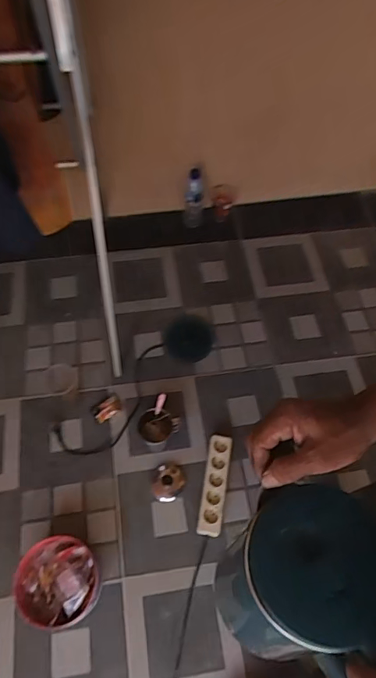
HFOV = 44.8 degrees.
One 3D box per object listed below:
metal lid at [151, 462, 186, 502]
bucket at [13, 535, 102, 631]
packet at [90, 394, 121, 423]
[{"bbox_3d":[-0.052,0.374,1.206,0.090,0.047,0.095,1,60,-1],"label":"metal lid"},{"bbox_3d":[-0.298,0.553,1.041,0.180,0.111,0.177,1,60,-1],"label":"bucket"},{"bbox_3d":[-0.233,0.198,1.304,0.087,0.013,0.057,-30,65,-17],"label":"packet"}]

